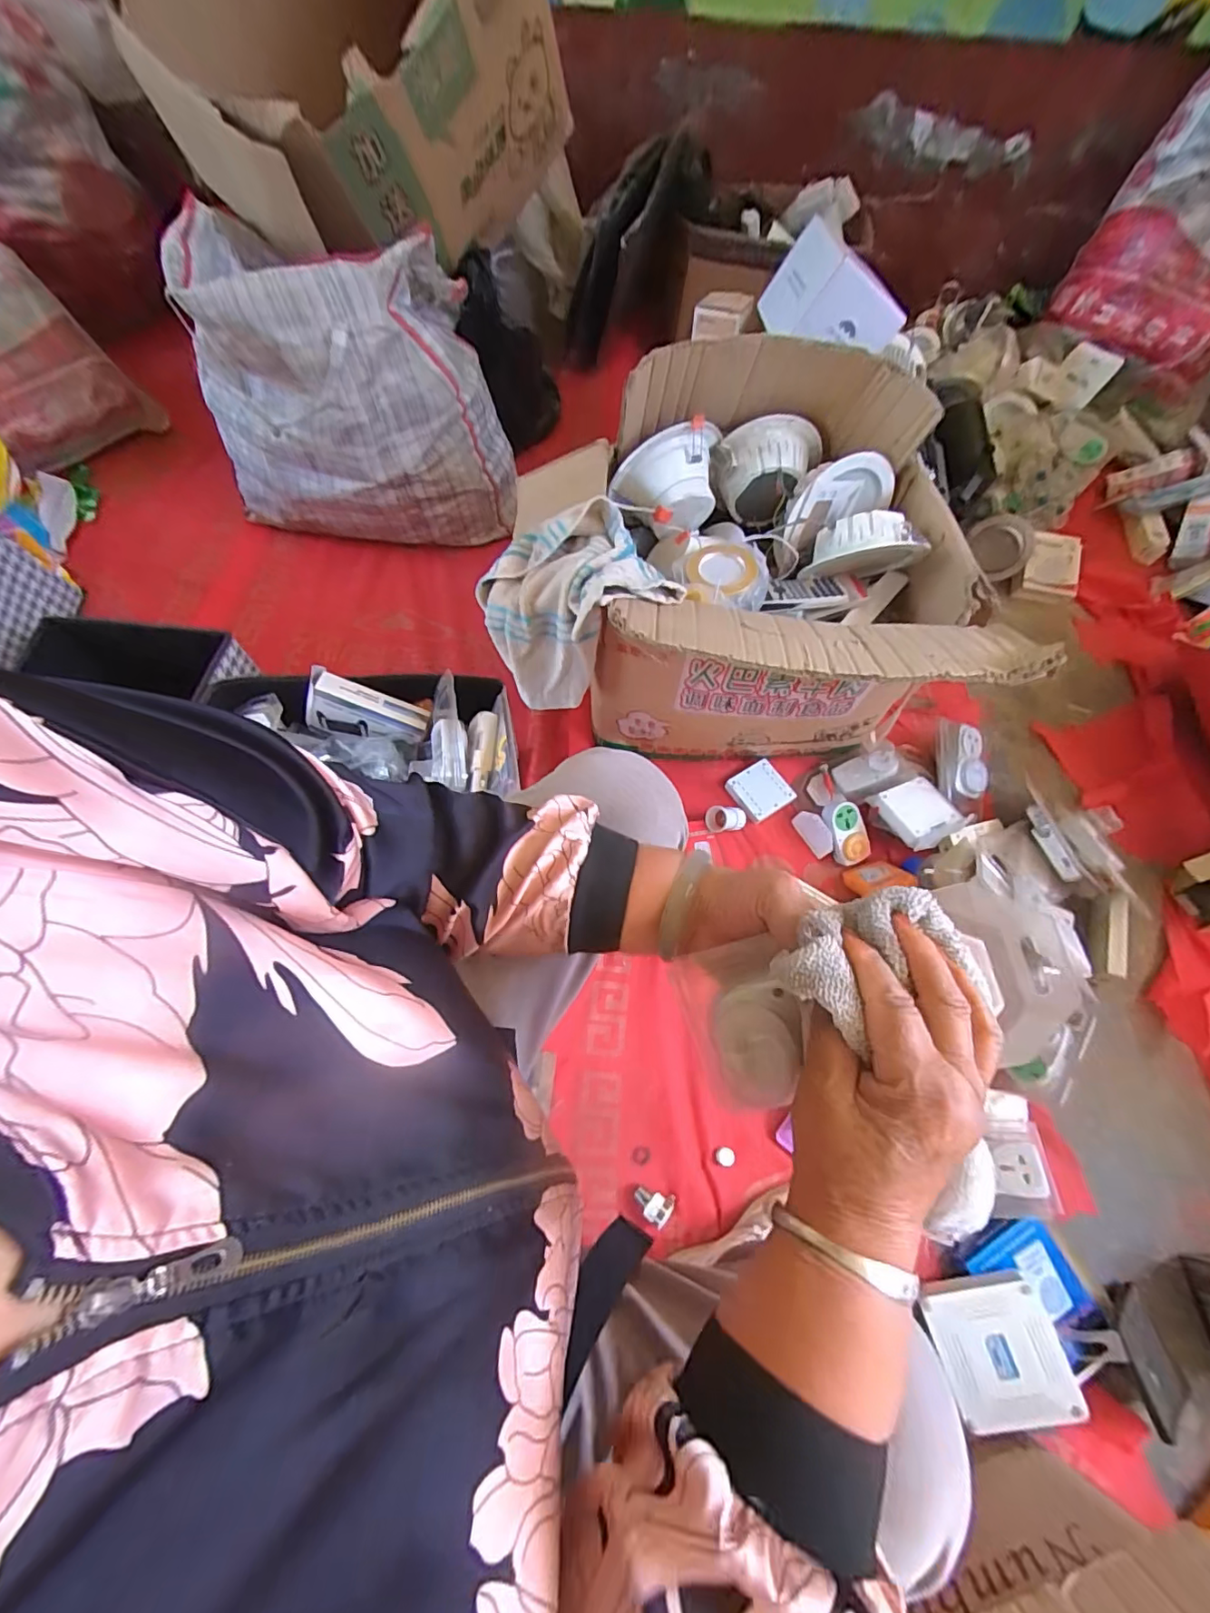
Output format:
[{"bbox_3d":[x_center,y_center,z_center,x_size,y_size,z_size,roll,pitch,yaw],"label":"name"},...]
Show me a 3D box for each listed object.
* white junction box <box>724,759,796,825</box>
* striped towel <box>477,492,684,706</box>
[{"bbox_3d":[0.263,-0.025,0.935,0.088,0.031,0.090,-31,70,-16],"label":"white junction box"},{"bbox_3d":[-0.049,-0.262,0.704,0.207,0.198,0.205,-16,66,-10],"label":"striped towel"}]

